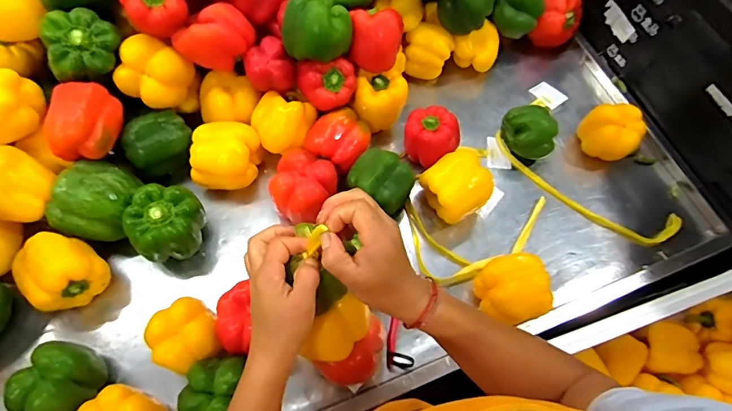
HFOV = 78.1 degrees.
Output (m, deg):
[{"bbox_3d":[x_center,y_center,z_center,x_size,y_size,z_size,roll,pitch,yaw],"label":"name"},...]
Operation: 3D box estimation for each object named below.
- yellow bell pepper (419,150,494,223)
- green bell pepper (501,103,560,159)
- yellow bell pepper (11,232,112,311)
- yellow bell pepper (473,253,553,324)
[{"bbox_3d":[0.136,-0.022,0.677,0.091,0.090,0.085,2,64,-3],"label":"yellow bell pepper"},{"bbox_3d":[0.264,-0.116,0.743,0.066,0.079,0.083,-16,66,-12],"label":"green bell pepper"},{"bbox_3d":[-0.398,0.084,0.581,0.089,0.074,0.087,2,64,-3],"label":"yellow bell pepper"},{"bbox_3d":[0.198,0.118,0.621,0.083,0.078,0.090,2,64,-3],"label":"yellow bell pepper"}]

